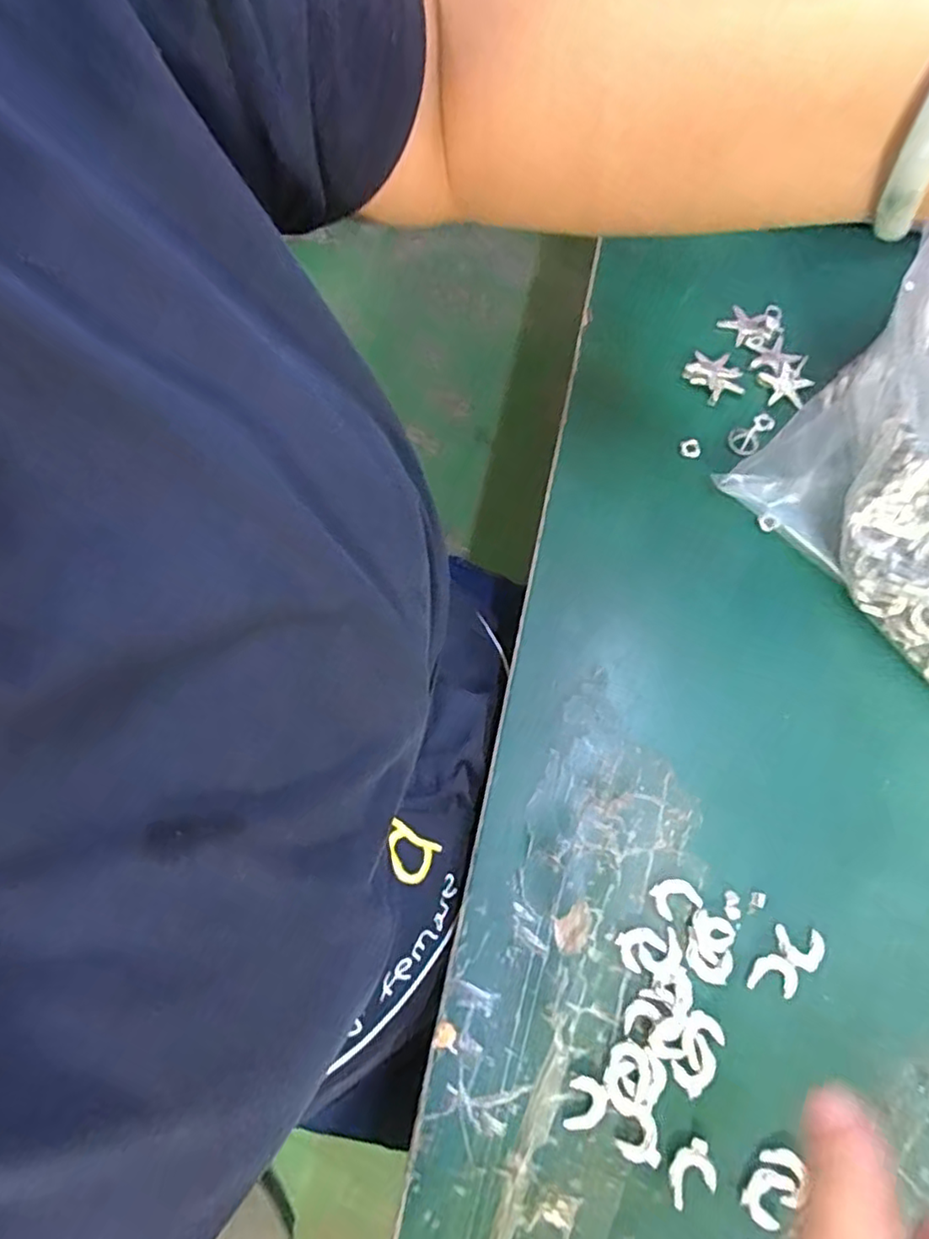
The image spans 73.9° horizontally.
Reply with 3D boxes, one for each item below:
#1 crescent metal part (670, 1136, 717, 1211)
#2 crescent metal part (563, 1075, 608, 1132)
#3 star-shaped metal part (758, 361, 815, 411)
[{"bbox_3d":[0.086,0.212,0.236,0.019,0.004,0.016,-20,71,-4],"label":"crescent metal part"},{"bbox_3d":[0.048,0.193,0.245,0.015,0.004,0.019,11,72,6],"label":"crescent metal part"},{"bbox_3d":[0.182,-0.133,0.347,0.027,0.004,0.026,-9,71,-1],"label":"star-shaped metal part"}]

